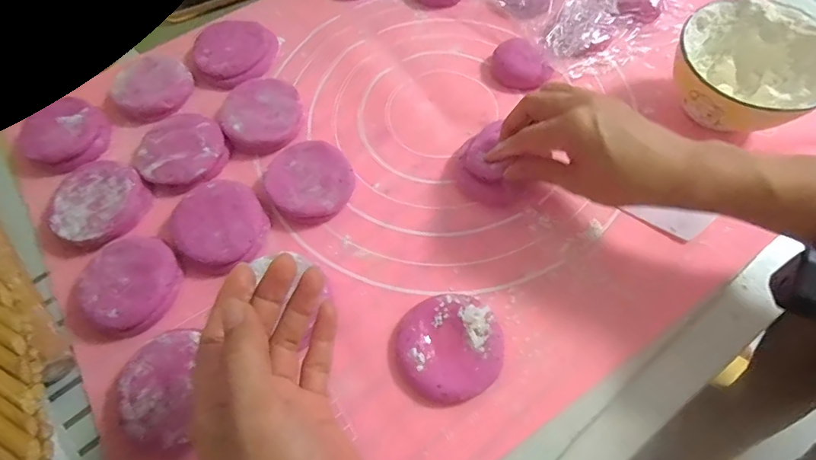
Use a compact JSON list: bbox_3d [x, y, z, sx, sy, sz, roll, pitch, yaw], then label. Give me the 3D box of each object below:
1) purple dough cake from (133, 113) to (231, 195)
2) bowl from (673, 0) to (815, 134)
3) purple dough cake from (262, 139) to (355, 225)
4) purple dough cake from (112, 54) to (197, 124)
[{"bbox_3d":[-0.199,-0.067,0.397,0.073,0.017,0.074,0,63,0],"label":"purple dough cake"},{"bbox_3d":[0.265,-0.121,0.364,0.109,0.068,0.108,-1,63,2],"label":"bowl"},{"bbox_3d":[-0.083,-0.041,0.376,0.067,0.020,0.077,-34,68,-16],"label":"purple dough cake"},{"bbox_3d":[-0.250,-0.142,0.439,0.070,0.013,0.078,-37,69,-17],"label":"purple dough cake"}]

